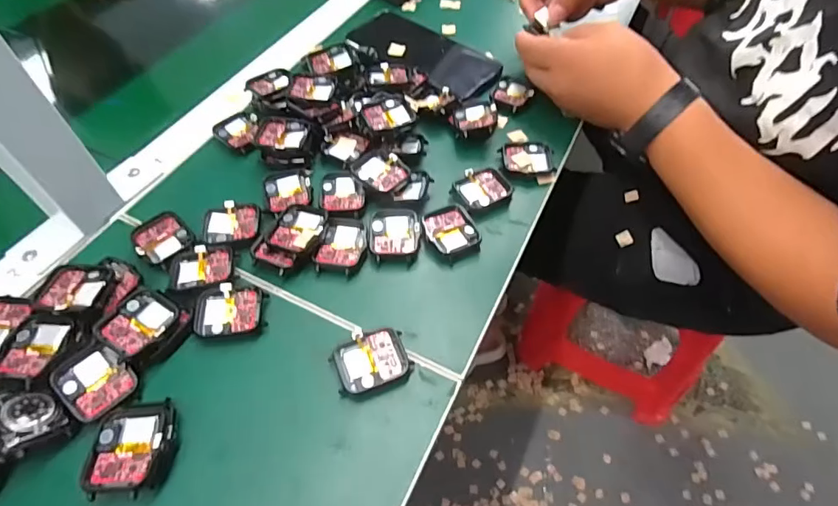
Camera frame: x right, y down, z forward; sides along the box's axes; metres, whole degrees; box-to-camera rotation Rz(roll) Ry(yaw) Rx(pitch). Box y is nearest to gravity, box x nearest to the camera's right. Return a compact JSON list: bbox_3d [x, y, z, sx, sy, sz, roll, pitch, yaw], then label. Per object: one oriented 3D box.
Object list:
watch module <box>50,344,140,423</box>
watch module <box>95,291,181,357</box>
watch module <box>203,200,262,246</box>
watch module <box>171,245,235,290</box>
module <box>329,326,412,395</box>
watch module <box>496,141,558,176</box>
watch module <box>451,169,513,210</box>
[{"bbox_3d":[-0.197,0.077,0.286,0.038,0.013,0.042,-39,63,-25],"label":"watch module"},{"bbox_3d":[-0.180,0.045,0.302,0.038,0.012,0.041,24,57,16],"label":"watch module"},{"bbox_3d":[-0.143,-0.022,0.359,0.042,0.007,0.037,-4,54,-3],"label":"watch module"},{"bbox_3d":[-0.155,0.011,0.336,0.042,0.005,0.036,-9,54,-7],"label":"watch module"},{"bbox_3d":[-0.031,0.069,0.299,0.046,0.011,0.035,-18,56,-13],"label":"module"},{"bbox_3d":[0.094,-0.082,0.410,0.045,0.008,0.034,1,54,1],"label":"watch module"},{"bbox_3d":[0.052,-0.053,0.386,0.044,0.013,0.036,-30,59,-20],"label":"watch module"}]

